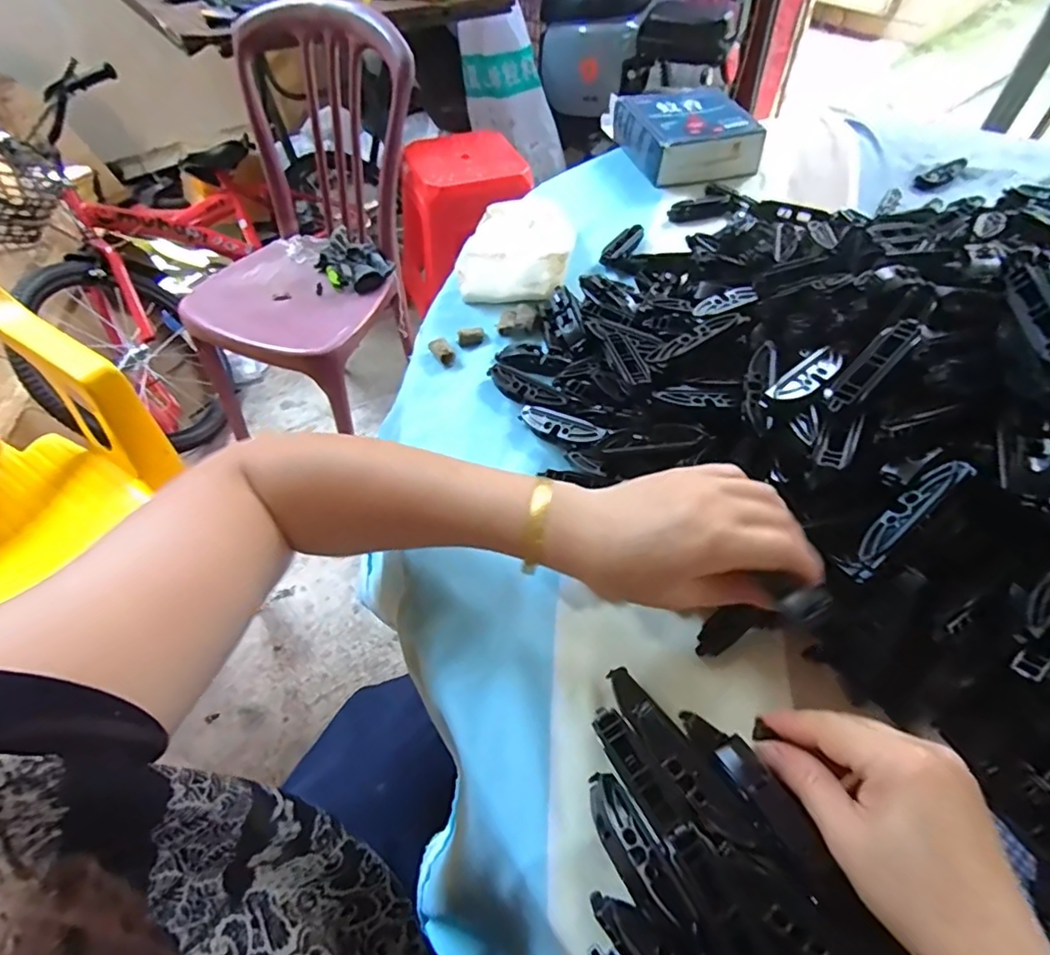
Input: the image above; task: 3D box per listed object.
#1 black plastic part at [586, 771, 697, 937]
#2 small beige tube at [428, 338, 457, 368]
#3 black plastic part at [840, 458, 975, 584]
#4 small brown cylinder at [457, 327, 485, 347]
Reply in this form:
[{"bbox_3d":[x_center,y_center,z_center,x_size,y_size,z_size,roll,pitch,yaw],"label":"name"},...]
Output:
[{"bbox_3d":[0.052,0.175,0.268,0.023,0.013,0.070,-23,57,-16],"label":"black plastic part"},{"bbox_3d":[-0.070,-0.107,0.491,0.016,0.014,0.025,-27,58,-19],"label":"small beige tube"},{"bbox_3d":[0.209,0.023,0.316,0.083,0.013,0.017,-49,62,8],"label":"black plastic part"},{"bbox_3d":[-0.048,-0.125,0.509,0.023,0.012,0.010,-12,54,-9],"label":"small brown cylinder"}]

